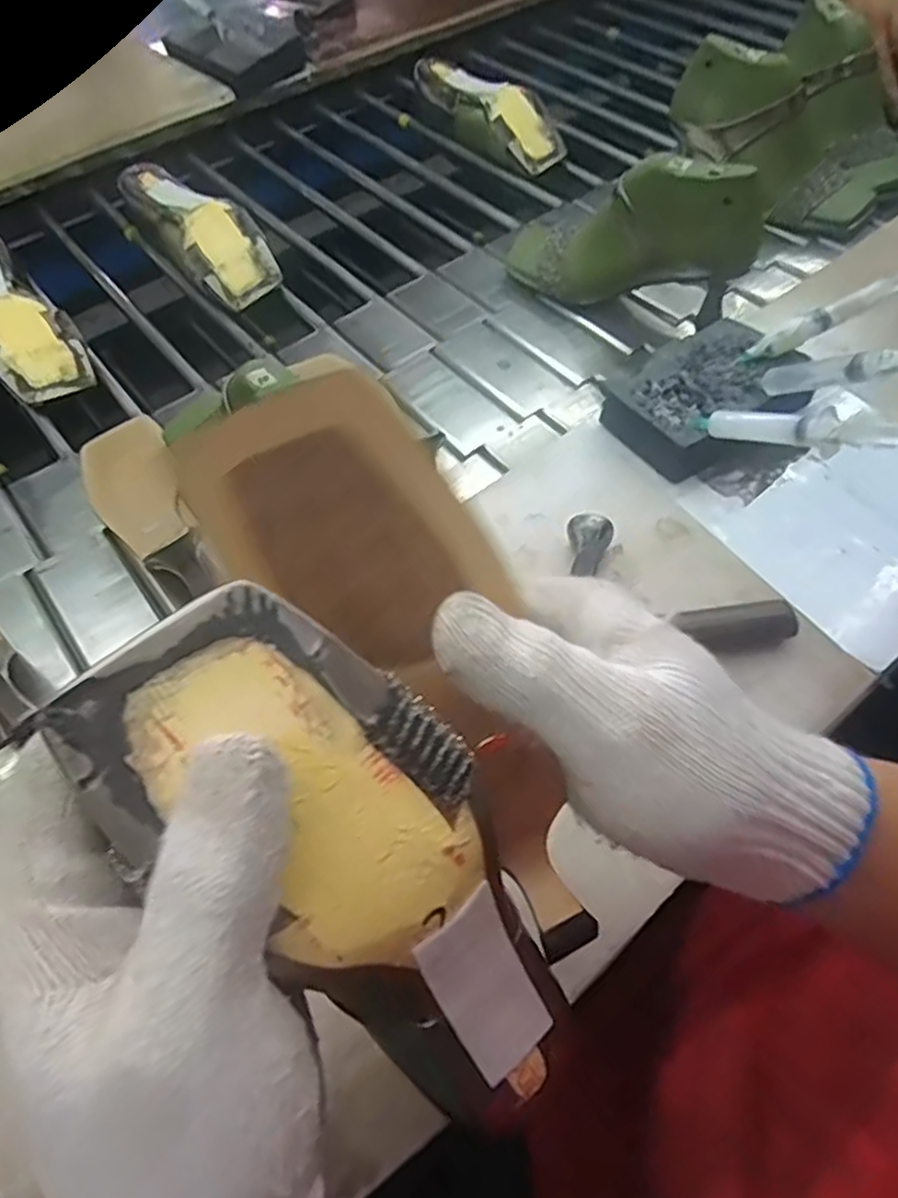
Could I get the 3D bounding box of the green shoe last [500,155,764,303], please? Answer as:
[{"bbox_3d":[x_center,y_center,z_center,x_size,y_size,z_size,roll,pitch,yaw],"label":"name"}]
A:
[{"bbox_3d":[0.153,-0.325,0.649,0.240,0.104,0.083,5,51,40],"label":"green shoe last"}]

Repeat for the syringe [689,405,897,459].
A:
[{"bbox_3d":[0.199,-0.092,0.395,0.014,0.022,0.172,-32,28,-17],"label":"syringe"}]

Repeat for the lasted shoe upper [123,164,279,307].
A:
[{"bbox_3d":[-0.251,-0.375,0.733,0.084,0.063,0.206,-30,60,-16],"label":"lasted shoe upper"}]

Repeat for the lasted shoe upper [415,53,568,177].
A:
[{"bbox_3d":[0.050,-0.575,0.855,0.092,0.059,0.226,-26,59,-14],"label":"lasted shoe upper"}]

